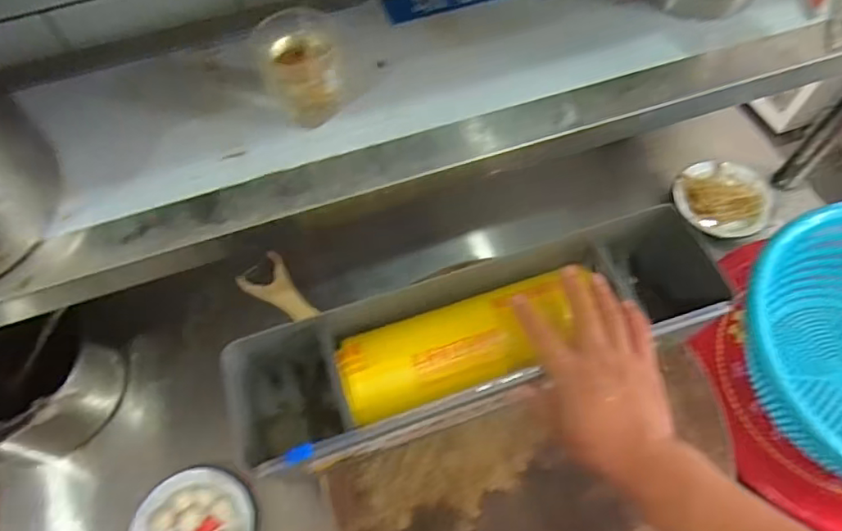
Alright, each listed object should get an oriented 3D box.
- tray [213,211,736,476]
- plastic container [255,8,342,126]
[{"bbox_3d":[0.050,0.085,0.592,0.476,0.135,0.144,-18,62,-8],"label":"tray"},{"bbox_3d":[-0.108,-0.183,0.527,0.068,0.079,0.064,-15,62,-7],"label":"plastic container"}]

